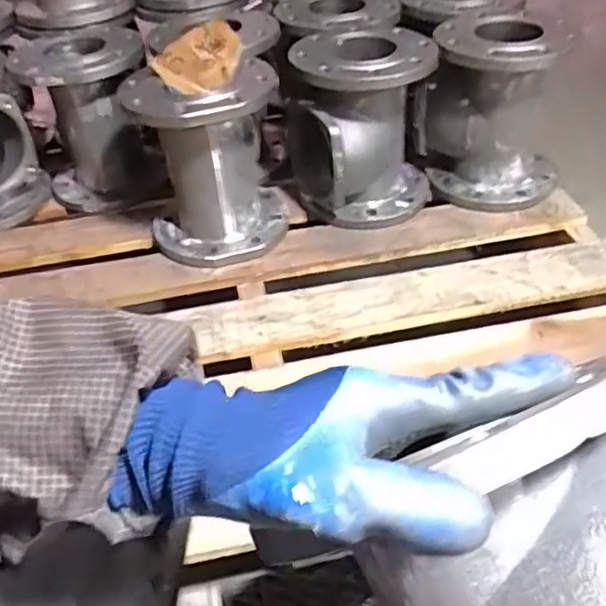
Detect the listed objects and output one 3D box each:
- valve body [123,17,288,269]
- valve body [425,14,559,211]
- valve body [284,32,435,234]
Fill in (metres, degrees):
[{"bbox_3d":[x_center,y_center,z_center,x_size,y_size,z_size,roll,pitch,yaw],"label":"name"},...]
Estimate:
[{"bbox_3d":[-0.140,-0.261,0.987,0.219,0.295,0.295,-9,41,-4],"label":"valve body"},{"bbox_3d":[0.292,-0.289,0.997,0.207,0.256,0.157,4,41,11],"label":"valve body"},{"bbox_3d":[0.090,-0.274,1.006,0.204,0.249,0.210,-10,41,-5],"label":"valve body"}]

